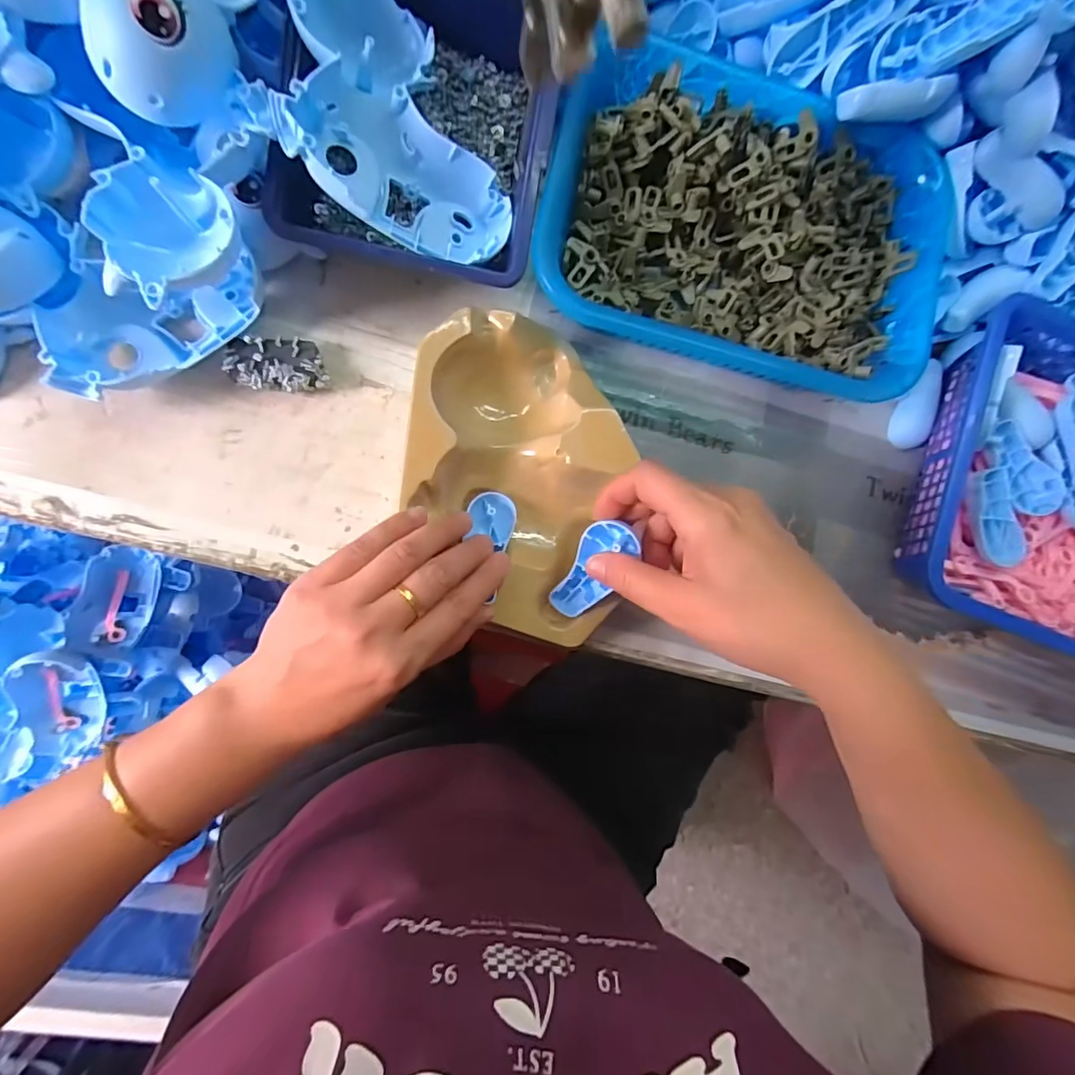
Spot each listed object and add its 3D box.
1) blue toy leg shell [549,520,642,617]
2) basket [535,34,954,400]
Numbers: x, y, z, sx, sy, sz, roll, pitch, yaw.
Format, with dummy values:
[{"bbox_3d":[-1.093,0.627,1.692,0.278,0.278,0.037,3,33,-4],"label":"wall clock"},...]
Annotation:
[{"bbox_3d":[0.032,0.020,0.292,0.030,0.022,0.068,26,123,-6],"label":"blue toy leg shell"},{"bbox_3d":[0.139,-0.206,0.337,0.267,0.054,0.197,13,86,-8],"label":"basket"}]

